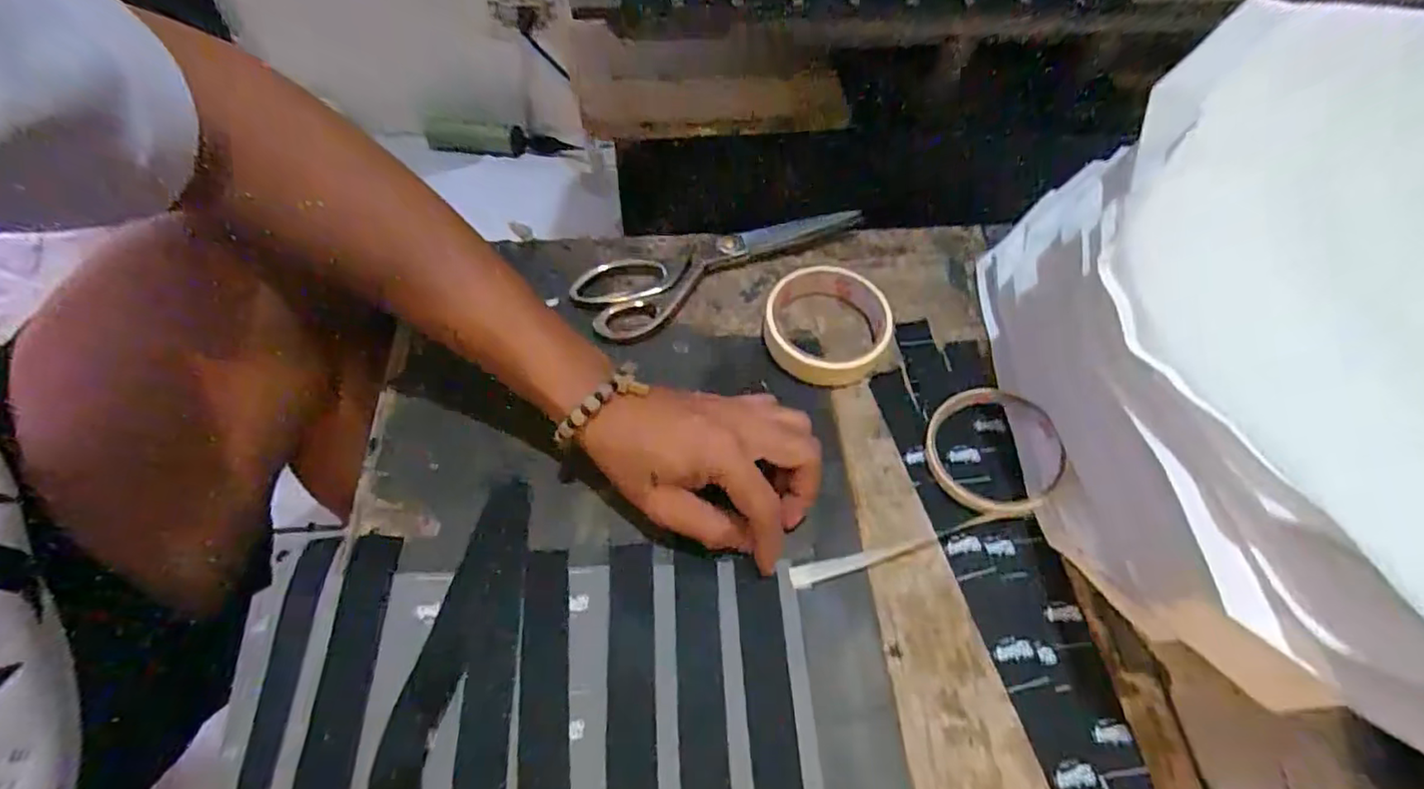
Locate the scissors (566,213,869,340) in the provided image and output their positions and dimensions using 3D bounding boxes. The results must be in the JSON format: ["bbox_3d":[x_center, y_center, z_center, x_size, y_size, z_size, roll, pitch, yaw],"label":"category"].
[{"bbox_3d":[0.004,-0.108,0.468,0.219,0.014,0.063,-30,66,-19],"label":"scissors"}]

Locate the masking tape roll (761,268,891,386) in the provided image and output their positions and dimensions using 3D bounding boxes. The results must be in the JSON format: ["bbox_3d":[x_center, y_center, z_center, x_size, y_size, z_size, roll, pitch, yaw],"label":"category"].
[{"bbox_3d":[0.082,-0.050,0.437,0.085,0.025,0.089,2,60,-3],"label":"masking tape roll"}]

